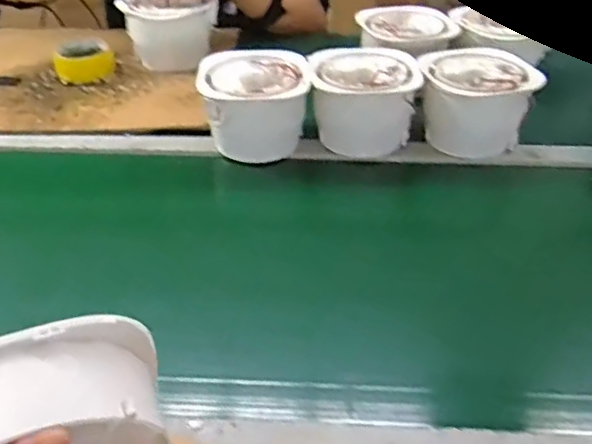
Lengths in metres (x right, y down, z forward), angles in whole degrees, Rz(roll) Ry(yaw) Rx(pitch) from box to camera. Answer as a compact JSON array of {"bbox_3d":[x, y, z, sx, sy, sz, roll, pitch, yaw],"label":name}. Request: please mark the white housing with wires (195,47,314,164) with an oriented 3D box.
[{"bbox_3d":[-0.053,-0.150,0.790,0.139,0.103,0.113,-5,38,-5],"label":"white housing with wires"}]

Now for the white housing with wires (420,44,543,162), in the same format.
[{"bbox_3d":[0.231,-0.155,0.801,0.144,0.108,0.117,5,39,7],"label":"white housing with wires"}]

